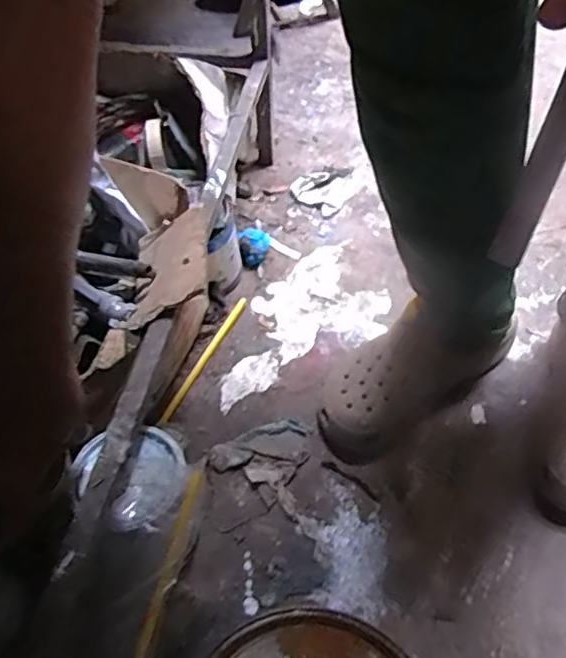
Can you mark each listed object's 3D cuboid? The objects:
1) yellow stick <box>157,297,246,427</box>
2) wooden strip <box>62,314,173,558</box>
[{"bbox_3d":[-0.101,0.036,0.807,0.010,0.010,0.225,17,53,17],"label":"yellow stick"},{"bbox_3d":[-0.138,0.081,0.533,0.021,0.010,0.224,5,52,9],"label":"wooden strip"}]

